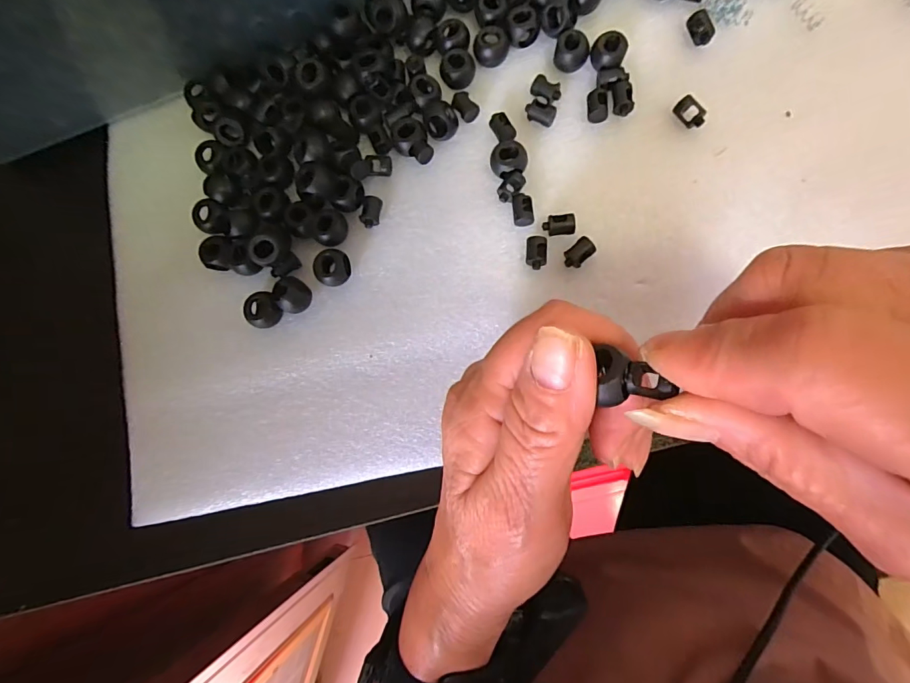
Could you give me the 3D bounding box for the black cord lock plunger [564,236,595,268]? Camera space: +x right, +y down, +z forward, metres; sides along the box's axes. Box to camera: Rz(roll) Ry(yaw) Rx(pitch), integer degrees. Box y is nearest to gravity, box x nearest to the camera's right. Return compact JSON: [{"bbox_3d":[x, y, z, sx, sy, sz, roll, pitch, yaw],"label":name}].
[{"bbox_3d":[0.057,-0.040,0.208,0.014,0.009,0.009,-45,81,0],"label":"black cord lock plunger"}]

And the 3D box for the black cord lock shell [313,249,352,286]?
[{"bbox_3d":[-0.060,-0.036,0.219,0.015,0.011,0.016,-1,83,6],"label":"black cord lock shell"}]

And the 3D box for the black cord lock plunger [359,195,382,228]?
[{"bbox_3d":[-0.041,-0.064,0.224,0.009,0.008,0.015,10,84,7],"label":"black cord lock plunger"}]

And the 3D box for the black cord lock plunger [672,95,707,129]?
[{"bbox_3d":[0.112,-0.108,0.213,0.011,0.006,0.015,-35,81,1],"label":"black cord lock plunger"}]

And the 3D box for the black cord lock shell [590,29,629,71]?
[{"bbox_3d":[0.075,-0.140,0.220,0.016,0.011,0.015,-1,83,6],"label":"black cord lock shell"}]

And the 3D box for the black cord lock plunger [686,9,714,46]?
[{"bbox_3d":[0.118,-0.151,0.217,0.009,0.006,0.015,-25,81,3],"label":"black cord lock plunger"}]

